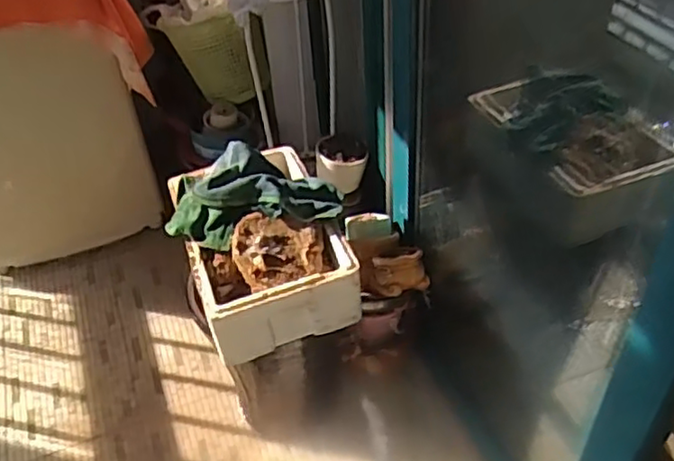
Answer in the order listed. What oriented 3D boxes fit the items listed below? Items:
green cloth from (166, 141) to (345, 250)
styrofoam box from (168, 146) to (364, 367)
[{"bbox_3d":[-0.150,-0.062,1.196,0.311,0.099,0.193,-7,44,2],"label":"green cloth"},{"bbox_3d":[-0.146,0.022,1.233,0.267,0.155,0.399,-19,45,-11],"label":"styrofoam box"}]

